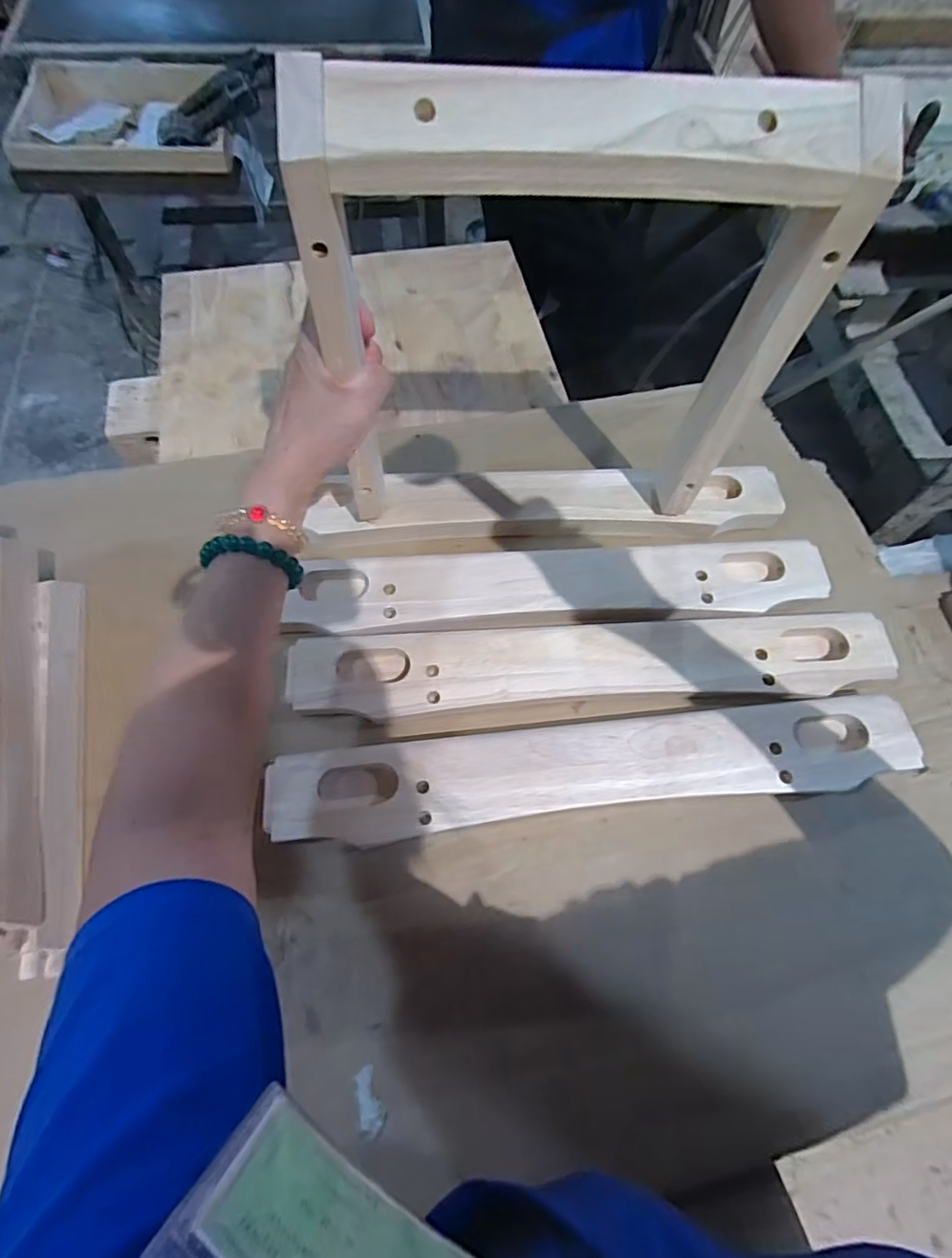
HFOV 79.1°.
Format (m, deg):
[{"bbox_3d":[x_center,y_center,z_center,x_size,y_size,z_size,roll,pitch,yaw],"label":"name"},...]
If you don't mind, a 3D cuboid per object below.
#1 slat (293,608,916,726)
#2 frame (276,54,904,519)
[{"bbox_3d":[0.097,0.028,0.472,0.477,0.022,0.072,-3,66,-2],"label":"slat"},{"bbox_3d":[0.054,-0.180,0.376,0.288,0.271,0.052,-2,66,-2],"label":"frame"}]

